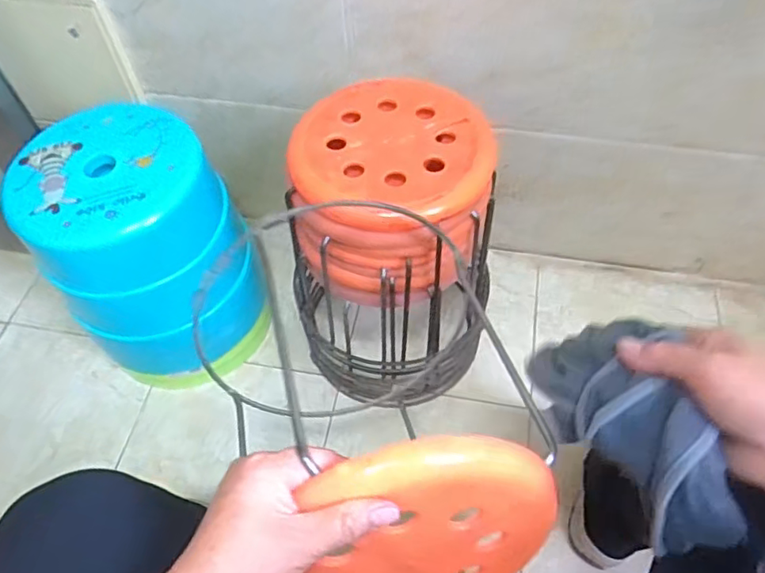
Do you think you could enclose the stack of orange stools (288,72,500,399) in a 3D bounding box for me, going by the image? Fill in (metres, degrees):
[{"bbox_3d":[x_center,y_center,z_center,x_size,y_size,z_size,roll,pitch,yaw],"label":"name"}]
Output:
[{"bbox_3d":[0.022,-0.034,0.804,0.252,0.407,0.254,0,56,2],"label":"stack of orange stools"}]

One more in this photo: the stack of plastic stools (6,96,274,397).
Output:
[{"bbox_3d":[-0.330,-0.050,0.845,0.242,0.321,0.254,-35,62,-19],"label":"stack of plastic stools"}]

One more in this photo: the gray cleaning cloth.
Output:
[{"bbox_3d":[0.165,0.087,0.402,0.077,0.090,0.181,-16,32,-9],"label":"gray cleaning cloth"}]

